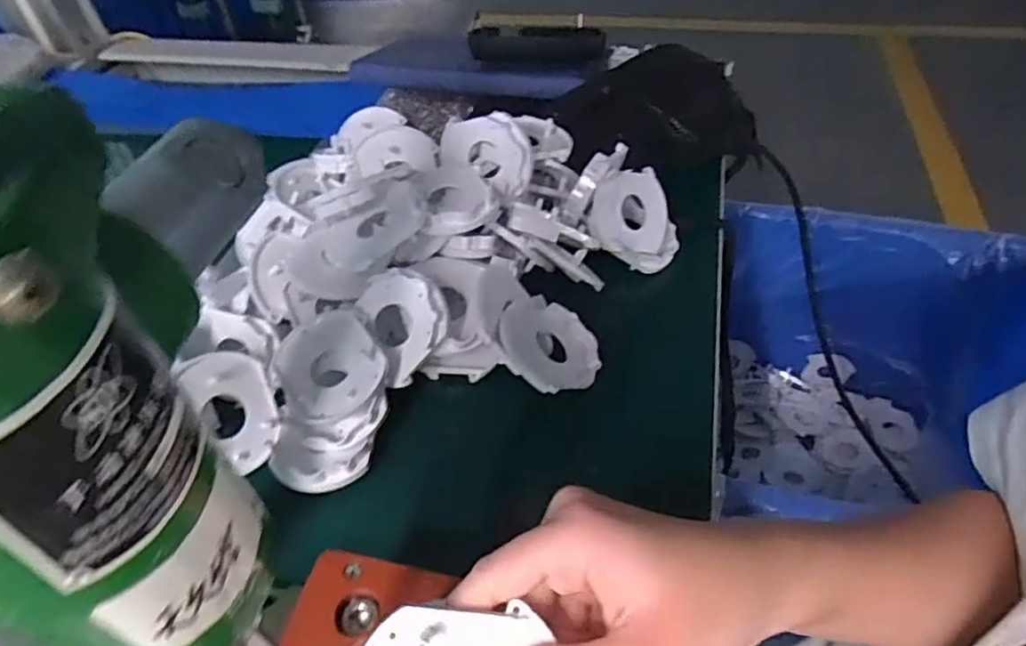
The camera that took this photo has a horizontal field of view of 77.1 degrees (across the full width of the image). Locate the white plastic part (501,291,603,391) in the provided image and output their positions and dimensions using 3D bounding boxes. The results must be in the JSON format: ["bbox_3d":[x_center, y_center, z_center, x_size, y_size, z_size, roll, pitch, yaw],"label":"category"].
[{"bbox_3d":[0.022,0.014,0.402,0.067,0.009,0.065,41,43,4],"label":"white plastic part"}]

